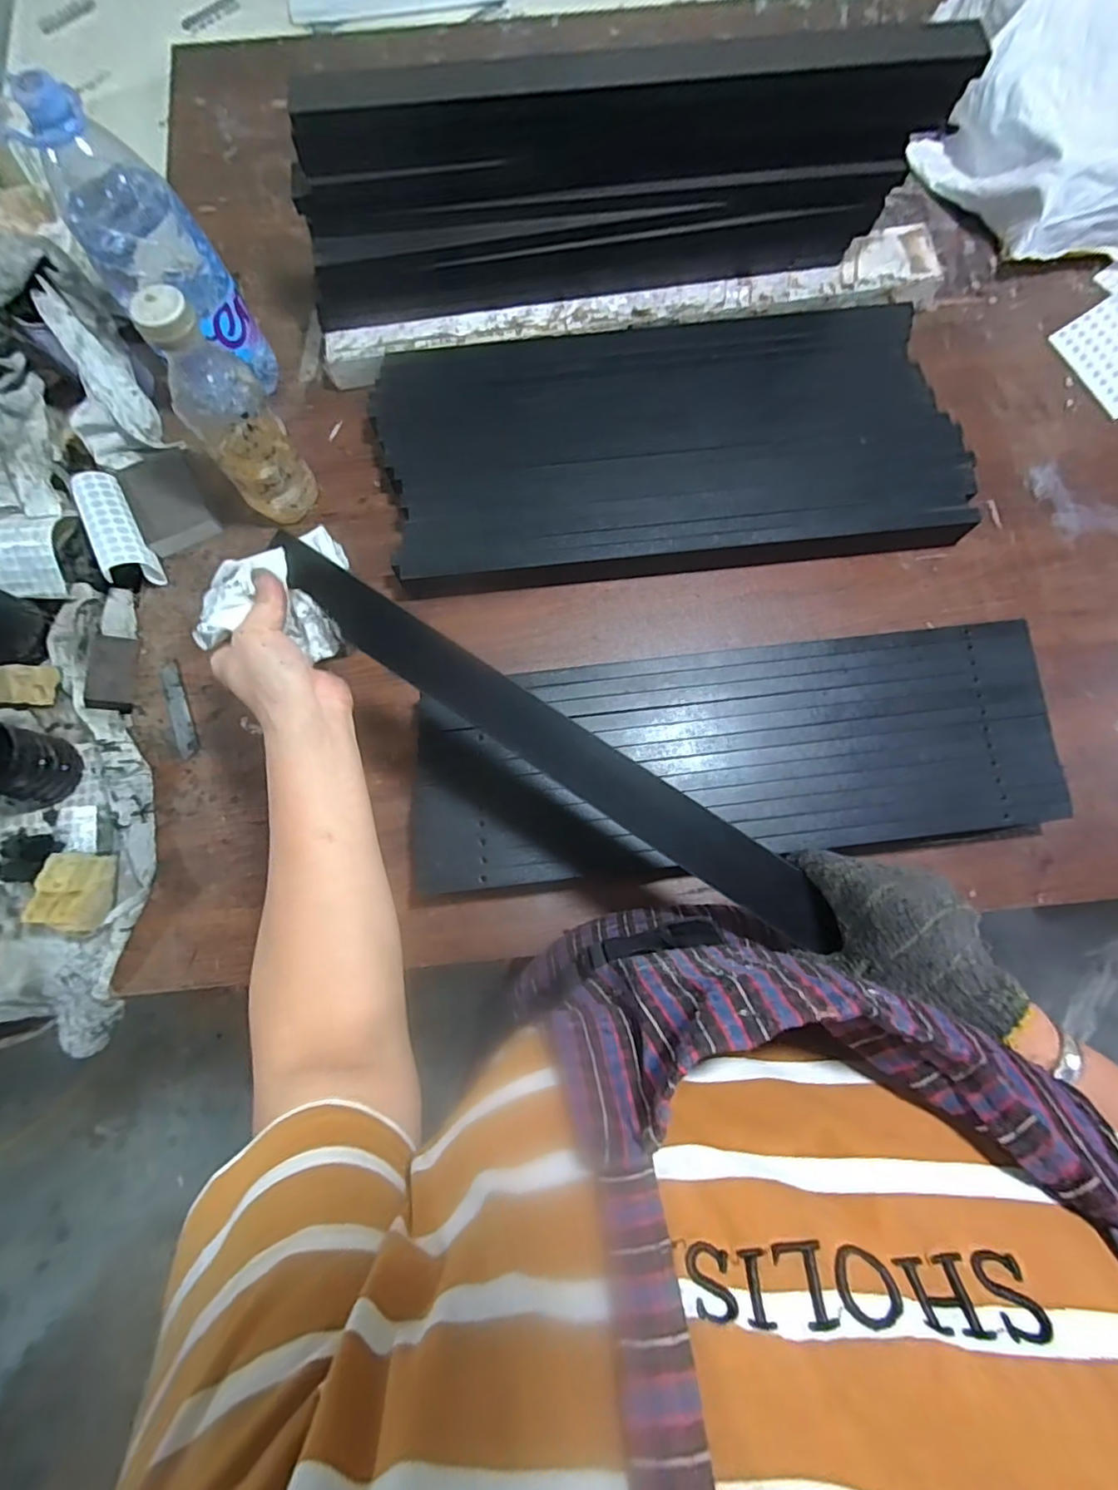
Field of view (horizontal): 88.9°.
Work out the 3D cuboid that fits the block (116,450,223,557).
[{"bbox_3d":[-0.401,-0.254,0.584,0.067,0.016,0.112,-27,80,-6],"label":"block"}]

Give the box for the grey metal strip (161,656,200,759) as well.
[{"bbox_3d":[-0.372,-0.036,0.558,0.021,0.004,0.101,-18,79,-4],"label":"grey metal strip"}]

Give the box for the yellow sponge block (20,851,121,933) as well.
[{"bbox_3d":[-0.438,0.133,0.514,0.059,0.026,0.069,-3,56,2],"label":"yellow sponge block"}]

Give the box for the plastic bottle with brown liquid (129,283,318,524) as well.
[{"bbox_3d":[-0.282,-0.280,0.501,0.061,0.210,0.064,19,79,3],"label":"plastic bottle with brown liquid"}]

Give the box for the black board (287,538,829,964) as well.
[{"bbox_3d":[-0.010,-0.007,0.390,0.435,0.020,0.044,34,80,5],"label":"black board"}]

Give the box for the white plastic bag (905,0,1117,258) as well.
[{"bbox_3d":[0.579,-0.741,0.649,0.279,0.131,0.365,-1,78,-1],"label":"white plastic bag"}]

